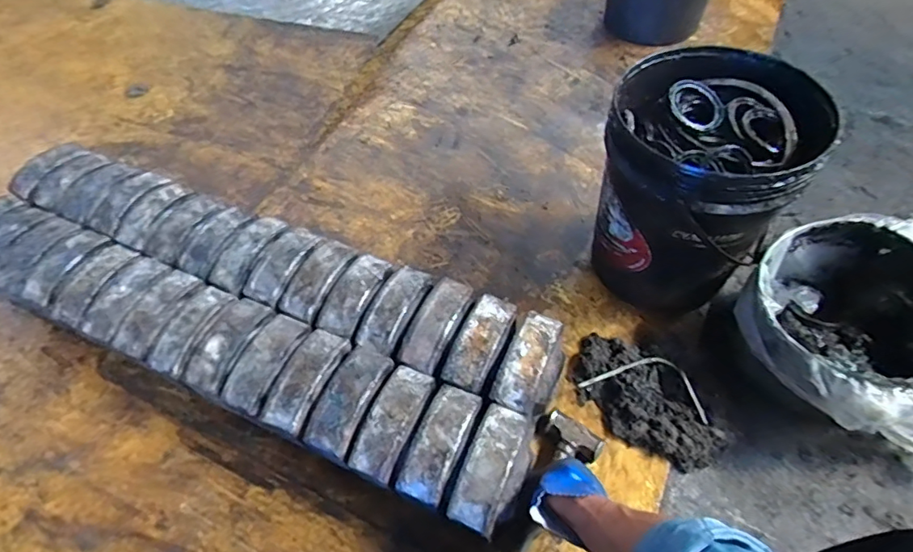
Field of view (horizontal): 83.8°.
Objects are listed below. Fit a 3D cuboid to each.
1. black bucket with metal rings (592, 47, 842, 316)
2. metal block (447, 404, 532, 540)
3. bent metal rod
[{"bbox_3d":[0.434,-0.177,0.955,0.303,0.375,0.416,19,60,16],"label":"black bucket with metal rings"},{"bbox_3d":[0.054,0.259,0.690,0.076,0.041,0.162,19,60,16],"label":"metal block"},{"bbox_3d":[0.332,0.184,0.891,0.207,0.032,0.089,17,59,15],"label":"bent metal rod"}]

